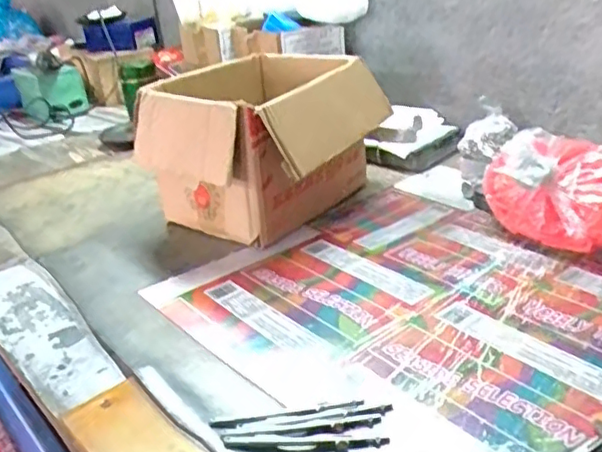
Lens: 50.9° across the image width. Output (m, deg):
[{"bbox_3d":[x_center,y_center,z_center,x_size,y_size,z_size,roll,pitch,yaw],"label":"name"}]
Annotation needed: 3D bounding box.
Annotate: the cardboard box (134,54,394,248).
[{"bbox_3d":[-0.035,-0.090,0.708,0.221,0.158,0.234,13,31,35],"label":"cardboard box"}]

